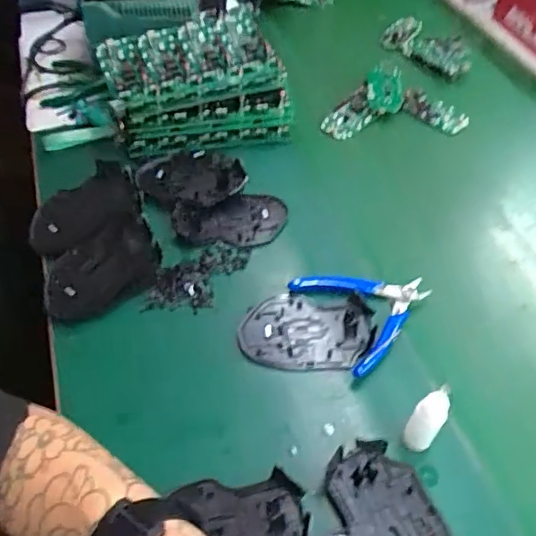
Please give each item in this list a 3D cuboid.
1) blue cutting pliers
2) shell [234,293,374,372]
[{"bbox_3d":[0.093,0.031,0.505,0.114,0.011,0.108,-25,54,-21],"label":"blue cutting pliers"},{"bbox_3d":[0.035,0.055,0.492,0.113,0.012,0.075,5,47,1],"label":"shell"}]

